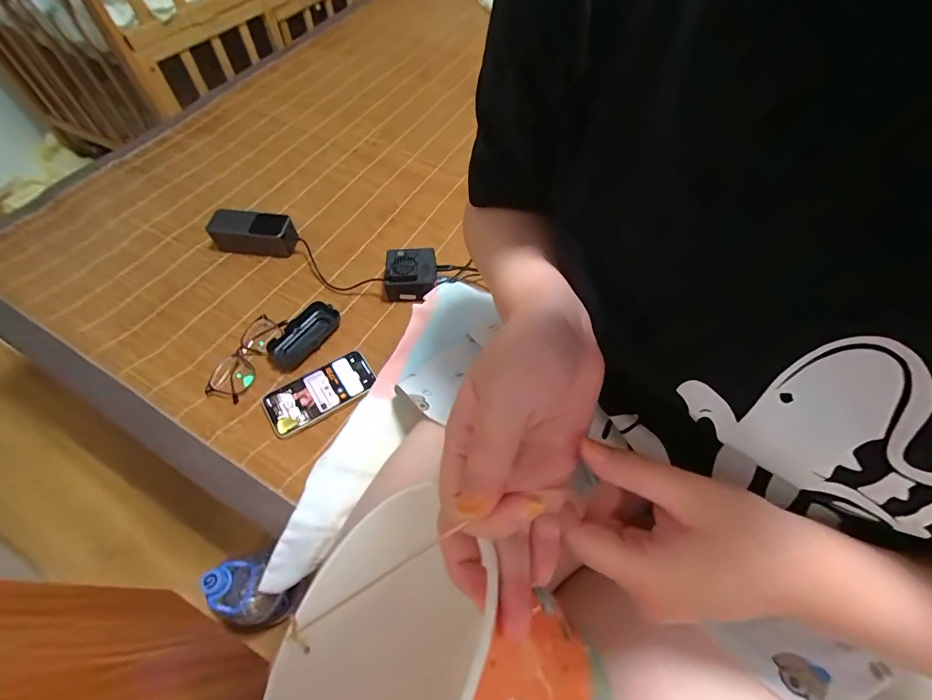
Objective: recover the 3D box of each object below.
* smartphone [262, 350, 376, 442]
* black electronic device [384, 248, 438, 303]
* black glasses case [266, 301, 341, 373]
[{"bbox_3d":[-0.205,0.056,0.584,0.150,0.011,0.079,-29,64,-19],"label":"smartphone"},{"bbox_3d":[-0.087,-0.119,0.669,0.078,0.058,0.071,0,57,1],"label":"black electronic device"},{"bbox_3d":[-0.248,-0.025,0.627,0.060,0.026,0.114,32,62,16],"label":"black glasses case"}]

